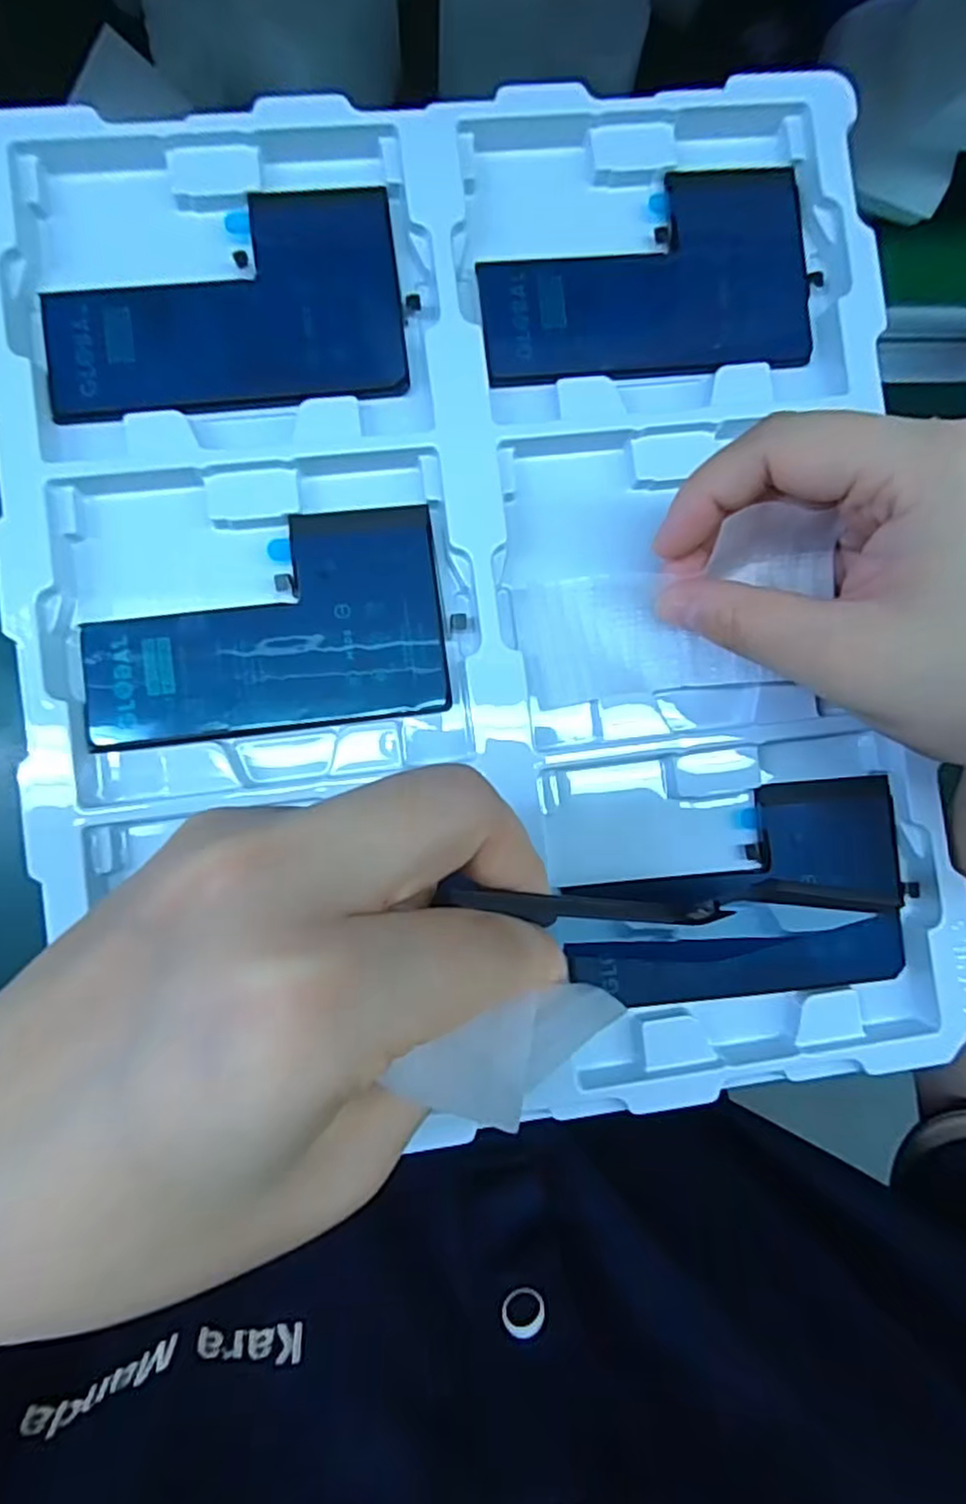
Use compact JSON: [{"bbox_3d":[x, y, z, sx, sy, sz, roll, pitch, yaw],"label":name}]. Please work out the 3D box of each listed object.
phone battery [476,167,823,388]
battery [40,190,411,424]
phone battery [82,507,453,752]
[{"bbox_3d":[0.054,-0.156,0.228,0.111,0.004,0.067,-7,86,-5],"label":"phone battery"},{"bbox_3d":[-0.079,-0.139,0.217,0.108,0.004,0.065,-8,89,-6],"label":"battery"},{"bbox_3d":[-0.067,-0.039,0.215,0.108,0.004,0.064,-7,89,-6],"label":"phone battery"}]

